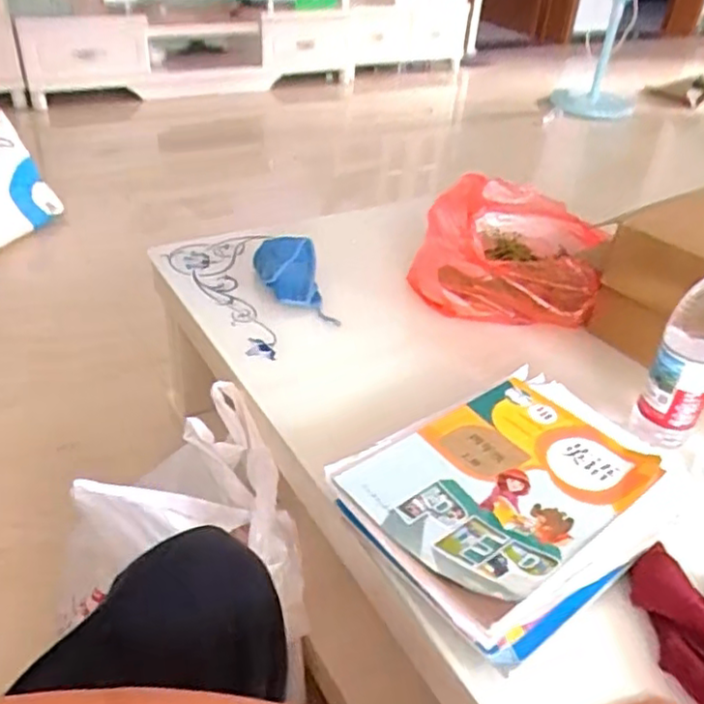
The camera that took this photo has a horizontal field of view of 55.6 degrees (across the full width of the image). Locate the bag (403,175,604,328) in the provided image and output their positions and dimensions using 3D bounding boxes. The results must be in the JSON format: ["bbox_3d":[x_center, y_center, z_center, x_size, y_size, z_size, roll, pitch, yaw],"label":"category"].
[{"bbox_3d":[0.219,-0.147,0.943,0.249,0.134,0.189,10,36,7],"label":"bag"}]

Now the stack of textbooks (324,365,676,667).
[{"bbox_3d":[0.151,0.125,0.616,0.300,0.040,0.217,-21,43,-31],"label":"stack of textbooks"}]

